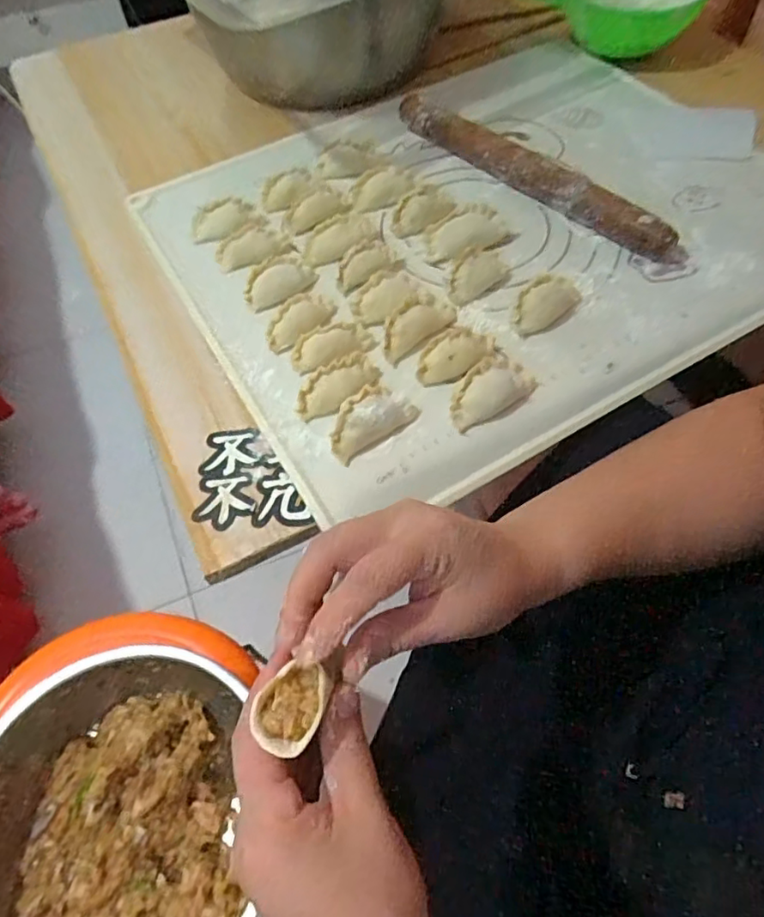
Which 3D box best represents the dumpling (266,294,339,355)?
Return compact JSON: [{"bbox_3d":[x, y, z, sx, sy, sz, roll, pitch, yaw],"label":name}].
[{"bbox_3d":[-0.059,-0.099,0.431,0.025,0.016,0.057,30,63,17],"label":"dumpling"}]

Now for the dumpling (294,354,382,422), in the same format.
[{"bbox_3d":[-0.029,-0.048,0.396,0.063,0.018,0.023,-26,62,-15],"label":"dumpling"}]

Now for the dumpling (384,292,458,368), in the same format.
[{"bbox_3d":[0.023,-0.095,0.420,0.026,0.015,0.066,35,65,20],"label":"dumpling"}]

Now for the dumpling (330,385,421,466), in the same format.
[{"bbox_3d":[-0.008,-0.024,0.380,0.031,0.016,0.059,40,67,22],"label":"dumpling"}]

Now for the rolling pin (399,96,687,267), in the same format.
[{"bbox_3d":[0.119,-0.242,0.506,0.029,0.031,0.288,-40,66,-21],"label":"rolling pin"}]

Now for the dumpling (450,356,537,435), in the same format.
[{"bbox_3d":[0.069,-0.042,0.389,0.060,0.018,0.032,-33,64,-18],"label":"dumpling"}]

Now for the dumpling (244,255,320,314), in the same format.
[{"bbox_3d":[-0.079,-0.134,0.452,0.054,0.015,0.031,-30,63,-17],"label":"dumpling"}]

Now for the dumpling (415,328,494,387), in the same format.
[{"bbox_3d":[0.048,-0.070,0.405,0.055,0.016,0.029,-31,63,-17],"label":"dumpling"}]

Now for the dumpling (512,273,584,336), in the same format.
[{"bbox_3d":[0.117,-0.111,0.427,0.062,0.020,0.030,-36,65,-19],"label":"dumpling"}]

